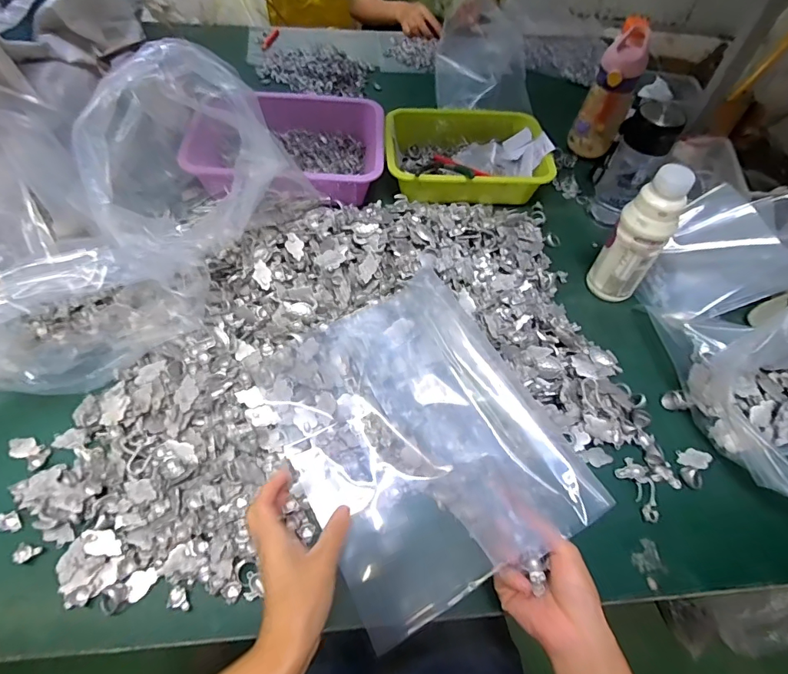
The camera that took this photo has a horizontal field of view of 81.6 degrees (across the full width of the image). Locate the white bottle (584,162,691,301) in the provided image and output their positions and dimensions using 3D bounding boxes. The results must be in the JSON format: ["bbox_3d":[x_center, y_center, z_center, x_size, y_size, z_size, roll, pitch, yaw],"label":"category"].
[{"bbox_3d":[0.323,-0.130,0.607,0.051,0.183,0.064,-14,59,-14],"label":"white bottle"}]

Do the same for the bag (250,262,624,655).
[{"bbox_3d":[0.017,0.100,0.485,0.244,0.092,0.309,-25,61,-19],"label":"bag"}]

